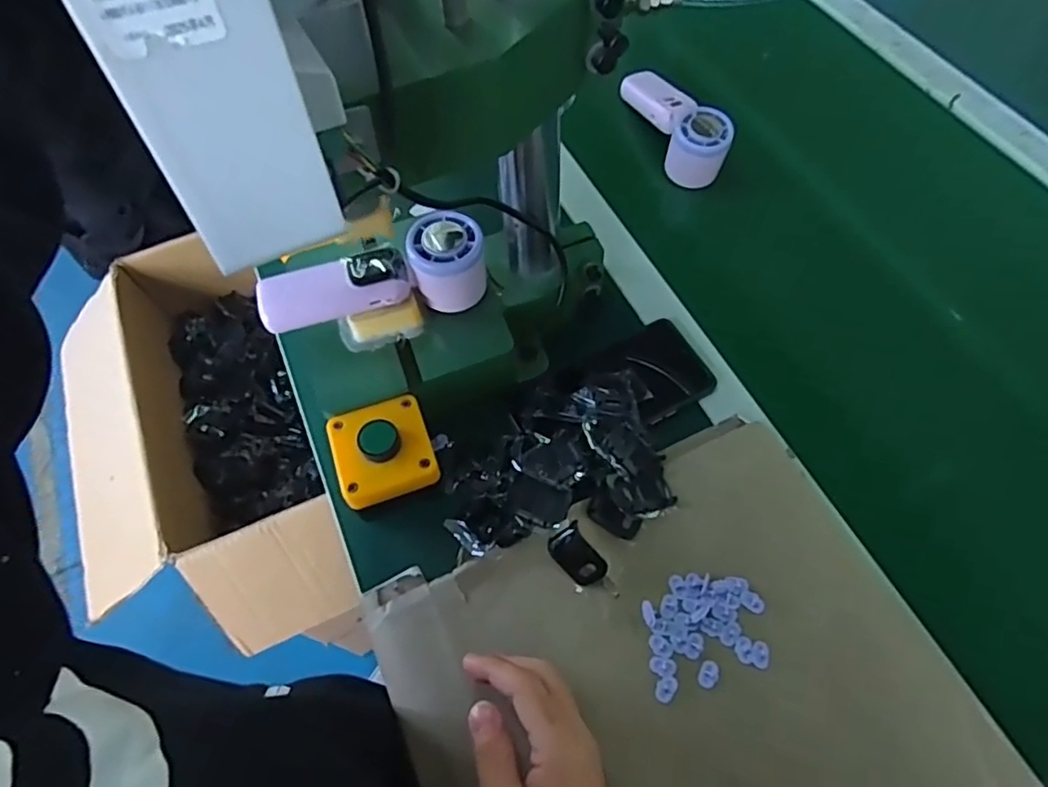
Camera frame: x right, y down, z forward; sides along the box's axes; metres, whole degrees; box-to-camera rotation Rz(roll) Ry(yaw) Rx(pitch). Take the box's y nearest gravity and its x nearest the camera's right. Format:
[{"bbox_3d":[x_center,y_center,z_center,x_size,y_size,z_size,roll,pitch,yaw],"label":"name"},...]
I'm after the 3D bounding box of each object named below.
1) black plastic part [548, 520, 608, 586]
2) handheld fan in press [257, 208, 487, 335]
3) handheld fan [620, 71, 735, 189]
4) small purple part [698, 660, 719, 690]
[{"bbox_3d":[0.037,0.112,0.425,0.043,0.009,0.029,46,107,8],"label":"black plastic part"},{"bbox_3d":[-0.110,-0.084,0.456,0.161,0.054,0.044,-16,61,-5],"label":"handheld fan in press"},{"bbox_3d":[0.152,-0.285,0.629,0.052,0.051,0.159,-16,62,-6],"label":"handheld fan"},{"bbox_3d":[0.119,0.180,0.396,0.012,0.004,0.017,26,65,15],"label":"small purple part"}]

